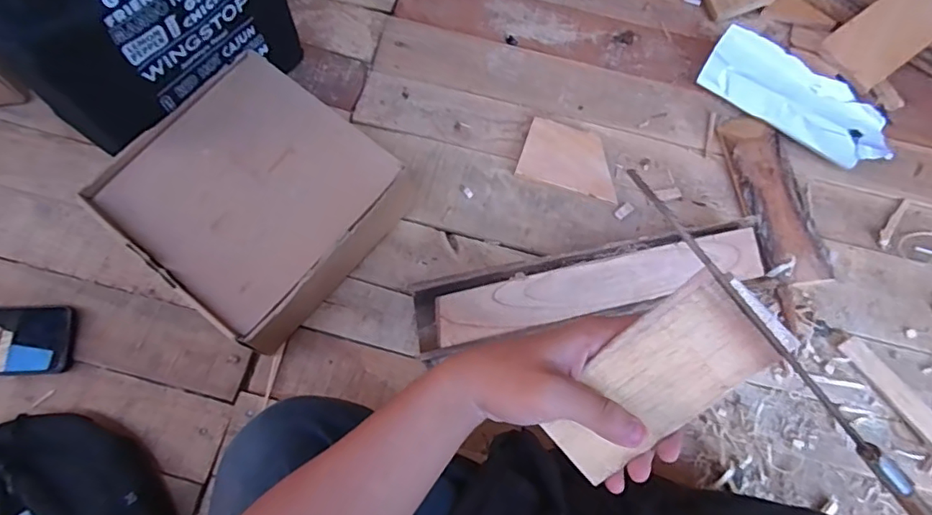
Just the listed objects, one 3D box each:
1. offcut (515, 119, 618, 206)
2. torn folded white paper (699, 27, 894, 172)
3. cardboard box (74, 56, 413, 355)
[{"bbox_3d":[0.141,-0.133,0.742,0.129,0.012,0.090,17,78,4],"label":"offcut"},{"bbox_3d":[0.466,-0.225,0.779,0.262,0.057,0.140,38,74,11],"label":"torn folded white paper"},{"bbox_3d":[-0.244,-0.064,0.662,0.263,0.110,0.253,39,73,10],"label":"cardboard box"}]

